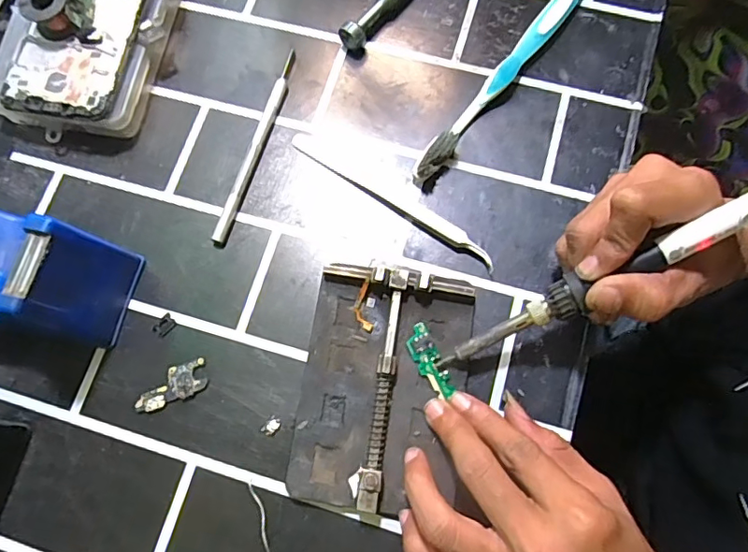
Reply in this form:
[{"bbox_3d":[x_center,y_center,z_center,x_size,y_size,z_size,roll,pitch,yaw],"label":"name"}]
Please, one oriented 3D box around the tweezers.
[{"bbox_3d":[0.010,-0.049,0.327,0.146,0.008,0.011,34,77,11],"label":"tweezers"}]

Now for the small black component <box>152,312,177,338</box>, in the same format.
[{"bbox_3d":[-0.123,0.029,0.313,0.010,0.004,0.013,41,79,12],"label":"small black component"}]

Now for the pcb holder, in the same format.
[{"bbox_3d":[0.005,0.057,0.291,0.086,0.021,0.128,8,74,4],"label":"pcb holder"}]

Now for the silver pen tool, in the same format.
[{"bbox_3d":[-0.074,-0.086,0.341,0.009,0.009,0.138,17,75,6],"label":"silver pen tool"}]

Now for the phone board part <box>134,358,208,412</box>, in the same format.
[{"bbox_3d":[-0.116,0.063,0.303,0.042,0.004,0.020,-18,74,-4],"label":"phone board part"}]

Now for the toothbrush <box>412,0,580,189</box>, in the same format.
[{"bbox_3d":[0.084,-0.129,0.342,0.014,0.016,0.184,38,78,12],"label":"toothbrush"}]

